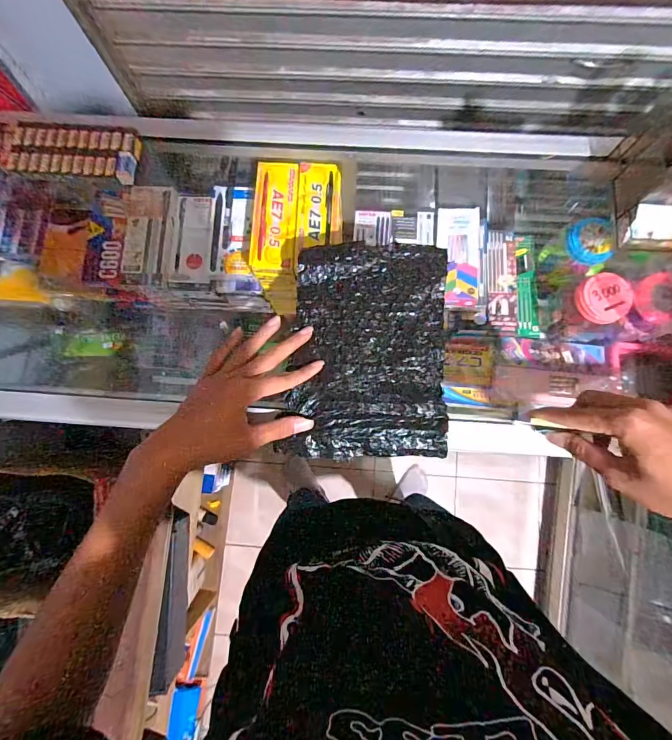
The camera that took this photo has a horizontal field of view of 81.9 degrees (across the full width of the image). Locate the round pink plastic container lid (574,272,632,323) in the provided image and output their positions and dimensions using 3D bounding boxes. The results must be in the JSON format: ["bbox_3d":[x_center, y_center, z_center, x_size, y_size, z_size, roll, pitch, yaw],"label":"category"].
[{"bbox_3d":[0.375,-0.101,0.539,0.066,0.020,0.068,0,82,1],"label":"round pink plastic container lid"}]

